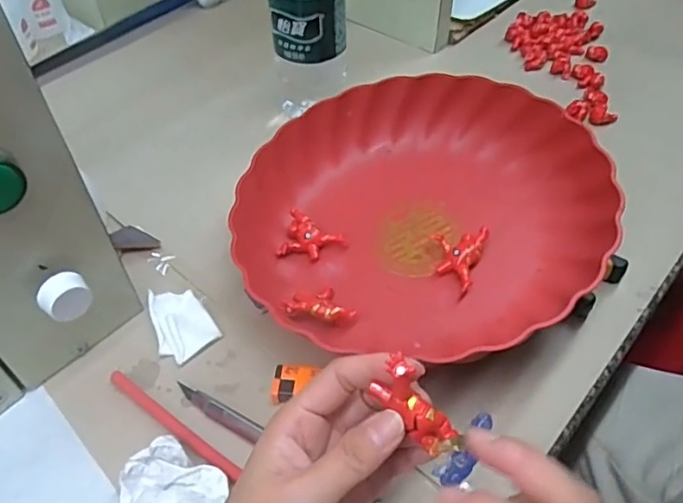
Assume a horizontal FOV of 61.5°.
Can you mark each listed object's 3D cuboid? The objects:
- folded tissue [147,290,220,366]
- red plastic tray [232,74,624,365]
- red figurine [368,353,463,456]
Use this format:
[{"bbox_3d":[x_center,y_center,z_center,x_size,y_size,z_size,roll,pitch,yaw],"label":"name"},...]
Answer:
[{"bbox_3d":[-0.108,0.045,0.378,0.036,0.006,0.057,-30,54,-22],"label":"folded tissue"},{"bbox_3d":[0.050,-0.029,0.396,0.241,0.068,0.226,5,49,7],"label":"red plastic tray"},{"bbox_3d":[0.030,0.068,0.248,0.014,0.021,0.050,-40,100,-29],"label":"red figurine"}]

